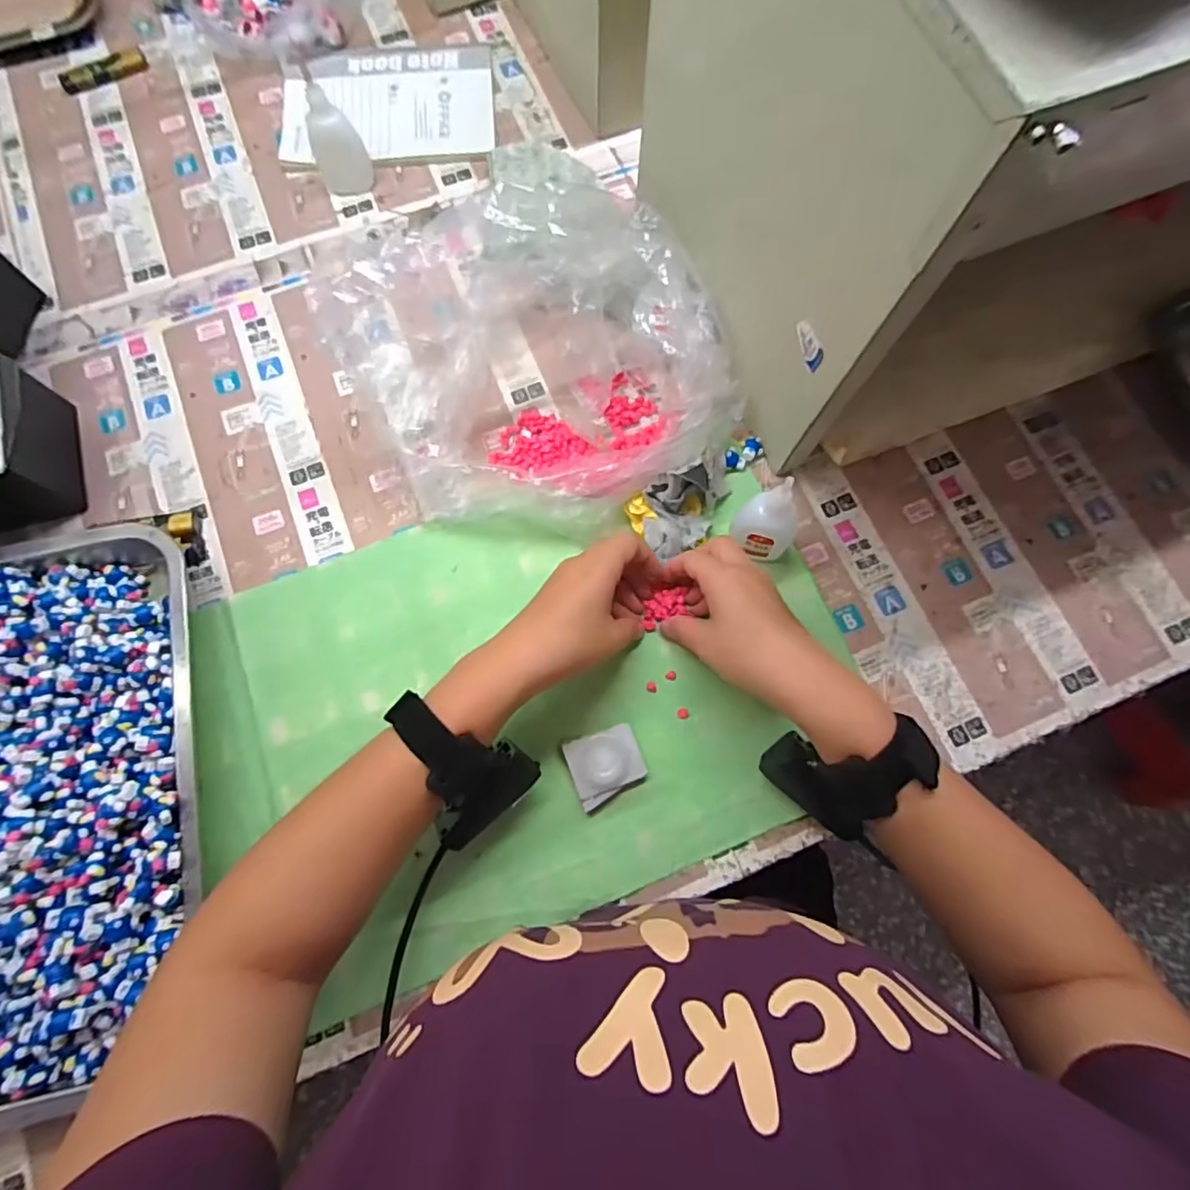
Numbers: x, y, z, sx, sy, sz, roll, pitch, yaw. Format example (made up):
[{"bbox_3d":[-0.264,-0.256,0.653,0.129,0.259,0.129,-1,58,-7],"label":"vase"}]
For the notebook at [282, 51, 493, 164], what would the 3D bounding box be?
[{"bbox_3d":[-0.196,-0.468,0.548,0.195,0.011,0.129,-2,77,1],"label":"notebook"}]

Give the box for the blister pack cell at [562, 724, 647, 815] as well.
[{"bbox_3d":[0.008,0.117,0.402,0.049,0.013,0.048,-23,78,-4],"label":"blister pack cell"}]

